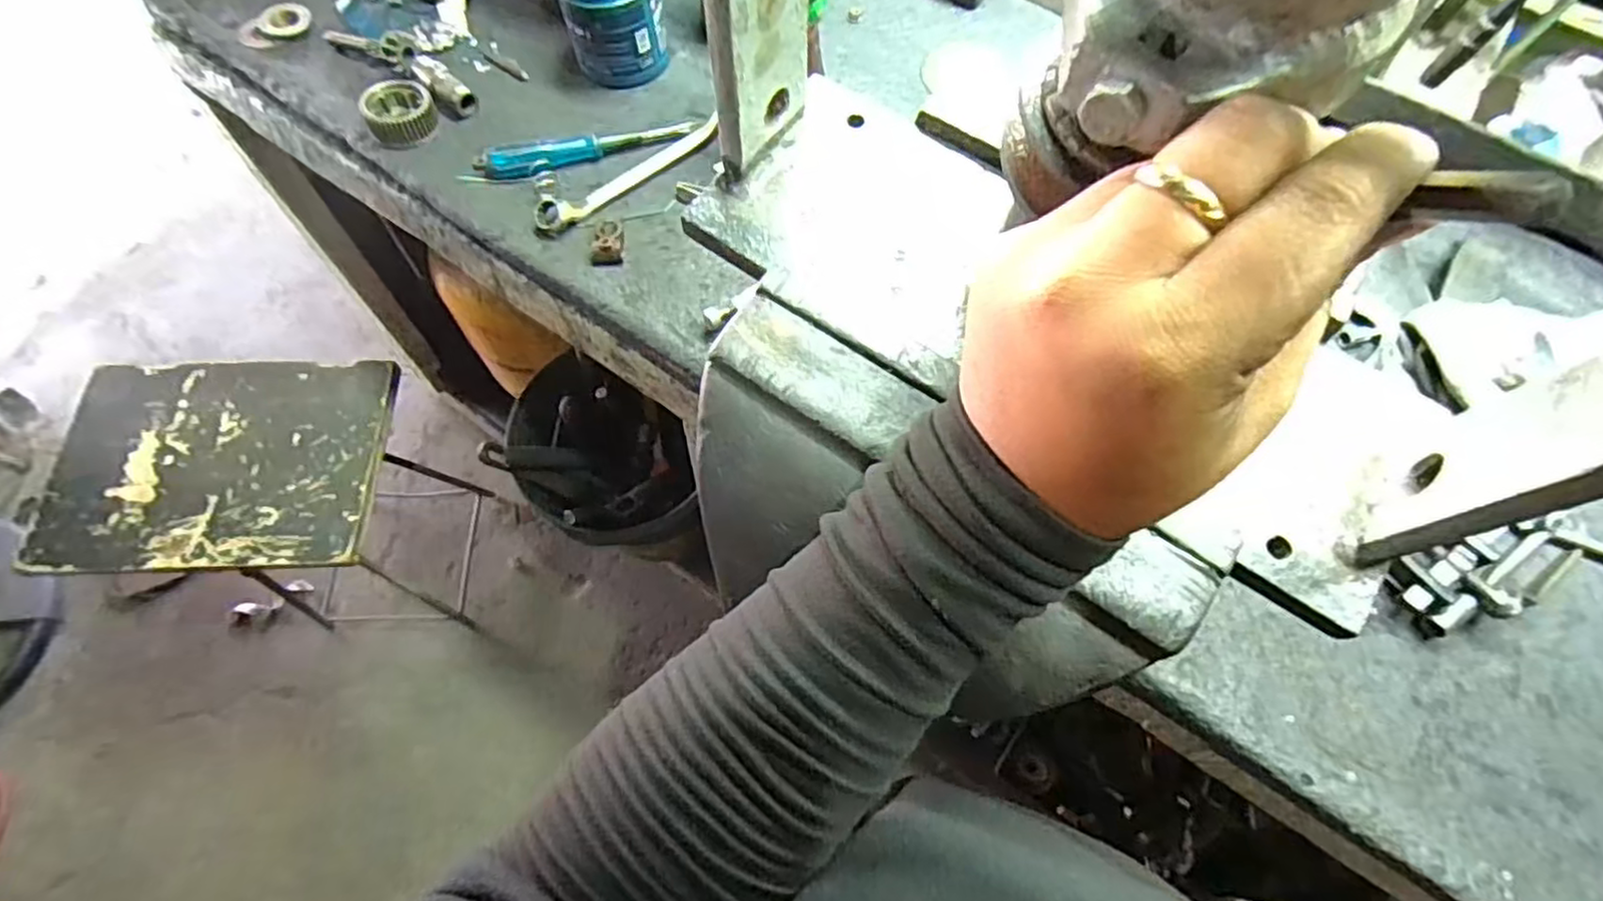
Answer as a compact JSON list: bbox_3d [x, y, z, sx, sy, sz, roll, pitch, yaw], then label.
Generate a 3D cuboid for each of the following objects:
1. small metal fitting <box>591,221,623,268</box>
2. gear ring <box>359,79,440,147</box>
[{"bbox_3d":[-0.172,-0.186,0.628,0.027,0.009,0.045,-3,65,-3],"label":"small metal fitting"},{"bbox_3d":[-0.378,-0.320,0.669,0.061,0.025,0.071,-29,70,-14],"label":"gear ring"}]

